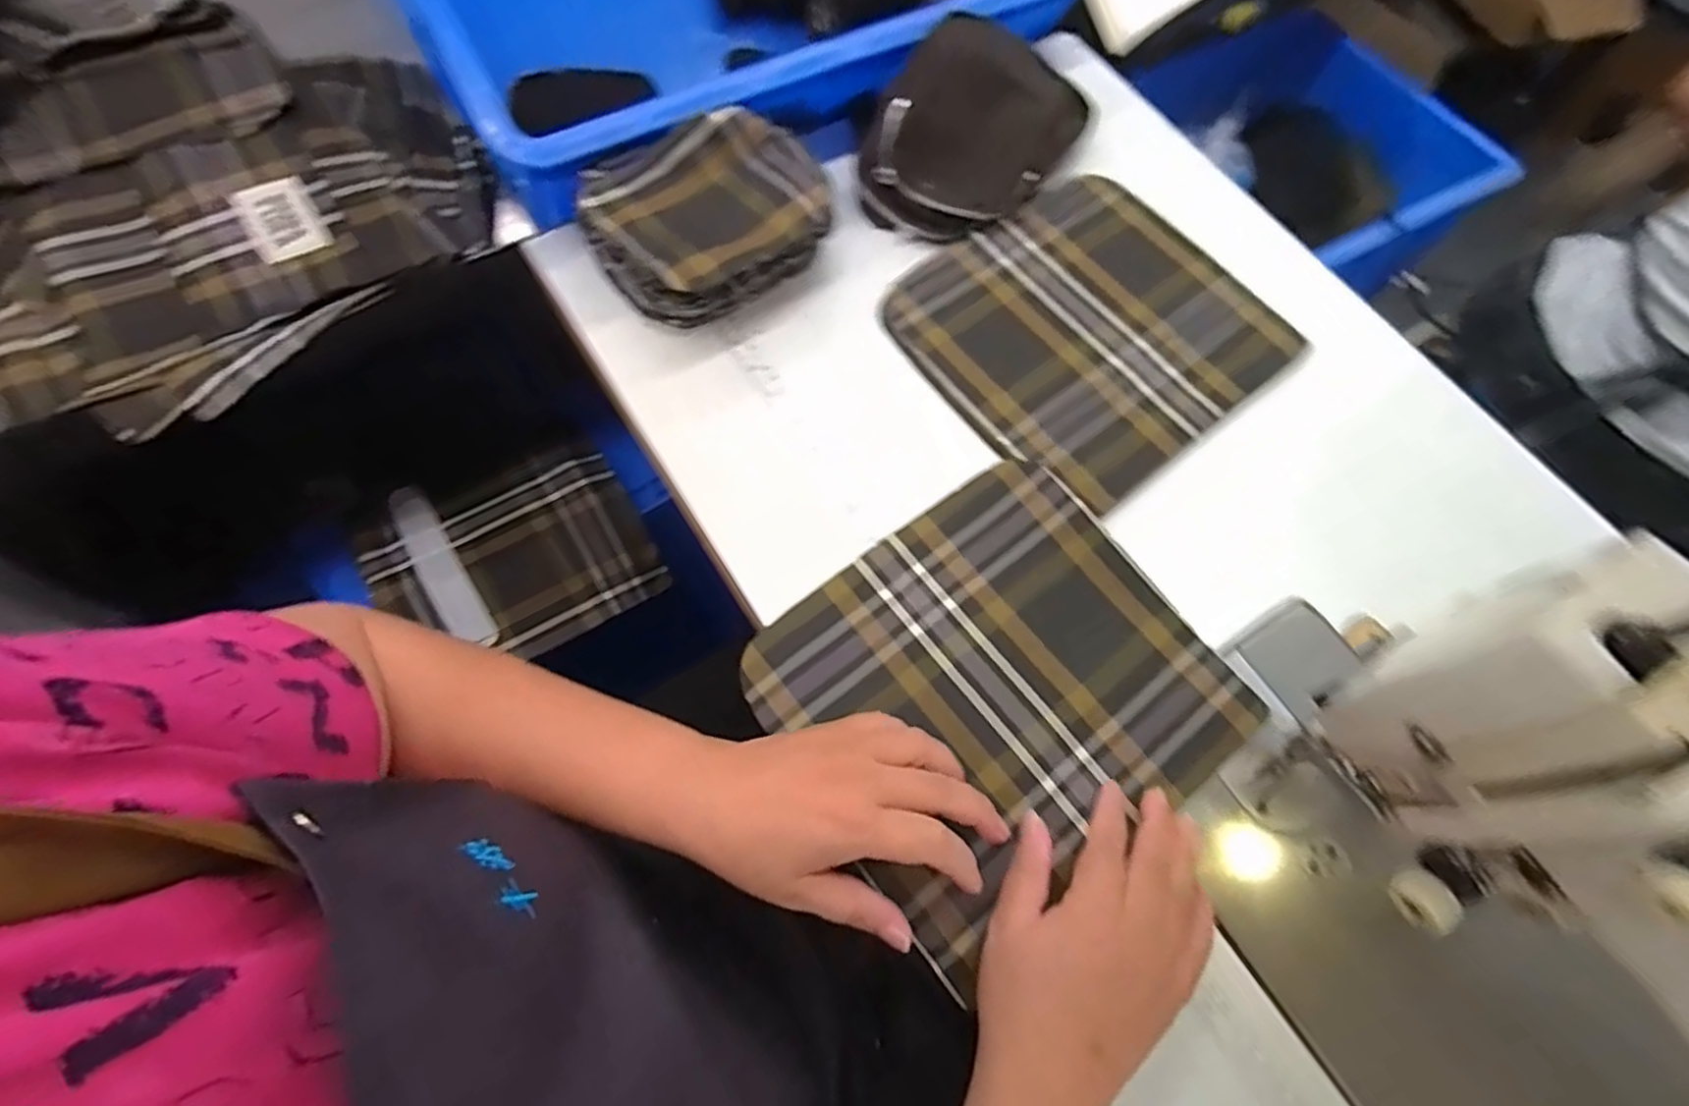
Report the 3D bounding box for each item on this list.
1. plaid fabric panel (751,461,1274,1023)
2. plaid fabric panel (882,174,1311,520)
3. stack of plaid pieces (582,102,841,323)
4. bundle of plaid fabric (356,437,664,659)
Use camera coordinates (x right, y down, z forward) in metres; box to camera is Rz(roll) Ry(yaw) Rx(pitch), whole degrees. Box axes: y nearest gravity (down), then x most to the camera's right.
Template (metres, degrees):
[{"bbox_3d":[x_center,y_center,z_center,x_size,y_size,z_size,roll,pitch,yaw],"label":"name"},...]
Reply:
[{"bbox_3d":[0.089,0.078,0.426,0.240,0.010,0.218,-34,73,-16],"label":"plaid fabric panel"},{"bbox_3d":[0.180,-0.167,0.529,0.244,0.009,0.224,-35,73,-16],"label":"plaid fabric panel"},{"bbox_3d":[-0.091,-0.236,0.514,0.163,0.071,0.124,-38,74,-17],"label":"stack of plaid pieces"},{"bbox_3d":[-0.310,-0.002,0.671,0.229,0.038,0.205,-29,72,-14],"label":"bundle of plaid fabric"}]

